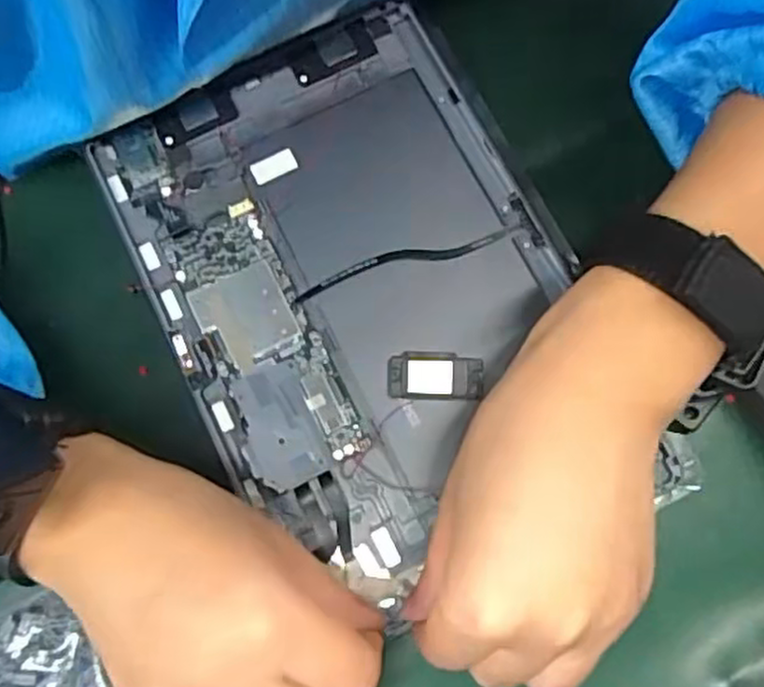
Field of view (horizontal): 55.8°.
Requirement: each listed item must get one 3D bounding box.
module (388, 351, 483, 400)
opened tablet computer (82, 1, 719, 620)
[{"bbox_3d":[0.022,0.014,0.305,0.039,0.007,0.020,1,79,0],"label":"module"},{"bbox_3d":[-0.008,-0.023,0.311,0.169,0.018,0.242,-29,78,-5],"label":"opened tablet computer"}]

